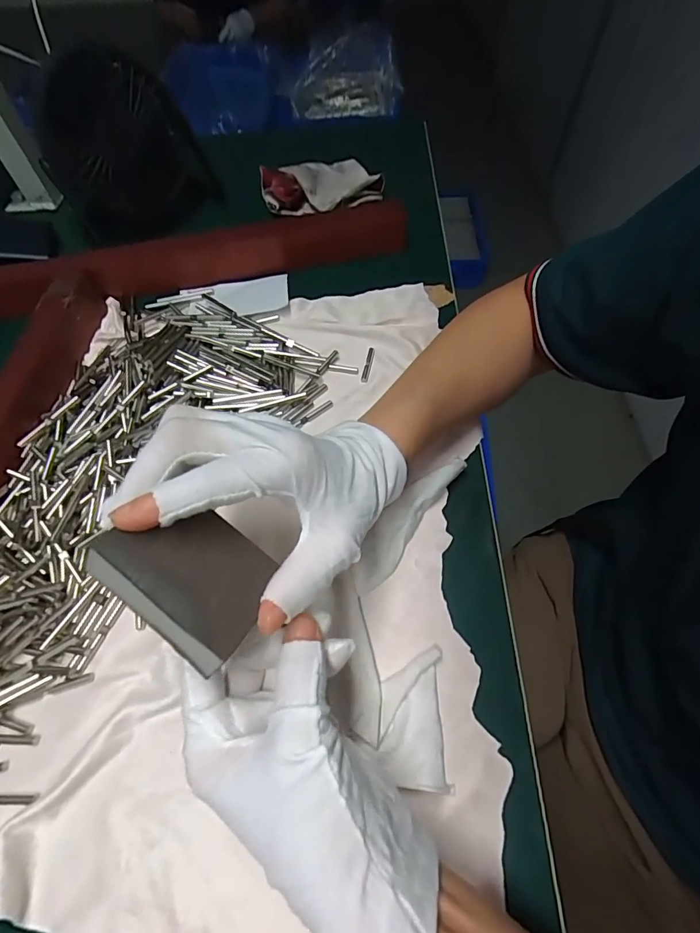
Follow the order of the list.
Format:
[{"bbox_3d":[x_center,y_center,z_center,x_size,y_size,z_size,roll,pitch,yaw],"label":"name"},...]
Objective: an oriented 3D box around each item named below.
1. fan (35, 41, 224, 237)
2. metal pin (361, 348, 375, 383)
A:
[{"bbox_3d":[-0.218,-0.306,0.424,0.058,0.132,0.144,38,68,20],"label":"fan"},{"bbox_3d":[0.015,-0.084,0.361,0.005,0.005,0.035,9,61,7],"label":"metal pin"}]

